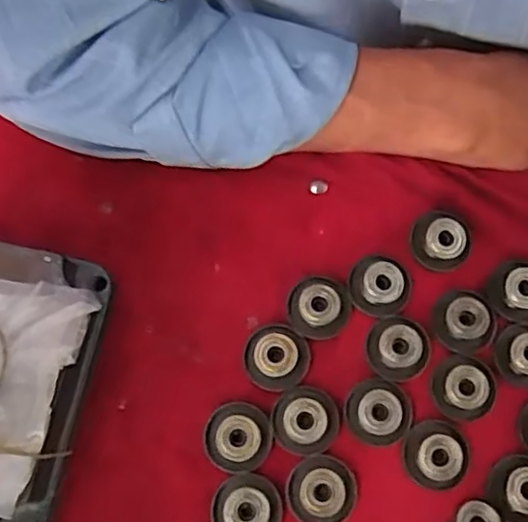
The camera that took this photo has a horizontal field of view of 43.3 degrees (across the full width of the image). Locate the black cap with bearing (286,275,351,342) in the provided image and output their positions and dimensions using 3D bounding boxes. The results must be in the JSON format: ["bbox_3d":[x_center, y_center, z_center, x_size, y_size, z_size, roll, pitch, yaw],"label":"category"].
[{"bbox_3d":[0.028,0.025,0.343,0.031,0.015,0.029,1,74,-2],"label":"black cap with bearing"}]

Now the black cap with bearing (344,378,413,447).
[{"bbox_3d":[0.058,0.075,0.330,0.031,0.009,0.031,1,74,-2],"label":"black cap with bearing"}]

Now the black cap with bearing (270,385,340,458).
[{"bbox_3d":[0.020,0.078,0.327,0.033,0.009,0.033,1,74,-2],"label":"black cap with bearing"}]

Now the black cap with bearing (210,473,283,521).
[{"bbox_3d":[-0.008,0.118,0.314,0.032,0.011,0.032,1,74,-2],"label":"black cap with bearing"}]

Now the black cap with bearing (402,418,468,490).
[{"bbox_3d":[0.084,0.093,0.322,0.029,0.011,0.032,18,74,3],"label":"black cap with bearing"}]

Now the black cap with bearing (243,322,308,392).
[{"bbox_3d":[0.006,0.048,0.335,0.032,0.013,0.033,1,74,-2],"label":"black cap with bearing"}]

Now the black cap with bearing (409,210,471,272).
[{"bbox_3d":[0.094,-0.012,0.355,0.029,0.014,0.032,-33,77,-11],"label":"black cap with bearing"}]

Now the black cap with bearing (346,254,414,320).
[{"bbox_3d":[0.061,0.013,0.348,0.031,0.013,0.034,1,74,-2],"label":"black cap with bearing"}]

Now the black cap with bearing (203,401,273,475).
[{"bbox_3d":[-0.013,0.086,0.324,0.032,0.010,0.033,1,74,-2],"label":"black cap with bearing"}]

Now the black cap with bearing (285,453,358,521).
[{"bbox_3d":[0.028,0.110,0.316,0.033,0.012,0.033,1,74,-2],"label":"black cap with bearing"}]

